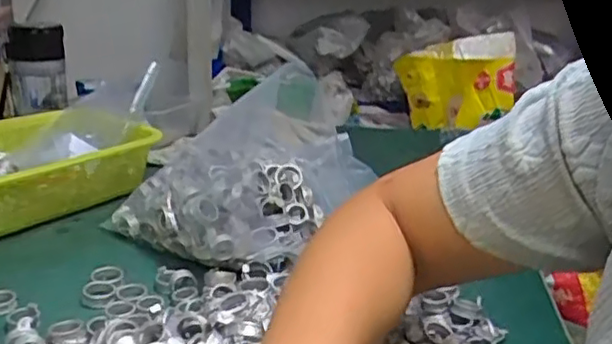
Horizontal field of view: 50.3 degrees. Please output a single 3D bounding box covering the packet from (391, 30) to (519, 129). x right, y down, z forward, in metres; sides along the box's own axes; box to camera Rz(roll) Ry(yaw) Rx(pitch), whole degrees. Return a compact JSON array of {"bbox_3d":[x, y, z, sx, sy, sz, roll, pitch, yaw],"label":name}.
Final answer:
[{"bbox_3d":[0.418,-0.243,1.783,0.308,0.230,0.070,-9,6,15],"label":"packet"}]

